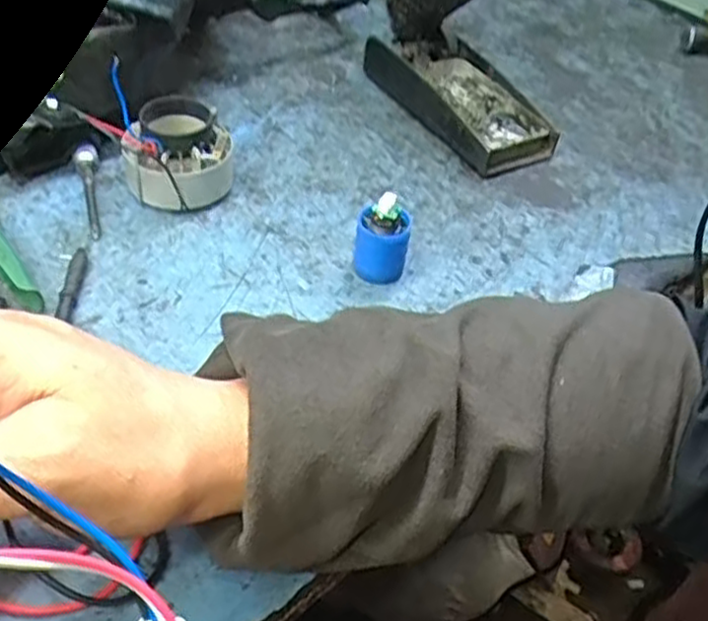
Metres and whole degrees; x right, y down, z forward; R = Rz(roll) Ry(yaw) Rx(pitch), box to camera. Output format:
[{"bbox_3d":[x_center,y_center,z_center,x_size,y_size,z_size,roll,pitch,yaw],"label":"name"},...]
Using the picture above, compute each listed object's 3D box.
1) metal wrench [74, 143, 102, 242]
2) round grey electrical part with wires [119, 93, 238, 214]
[{"bbox_3d":[-0.167,-0.078,0.475,0.014,0.015,0.085,-8,47,-14],"label":"metal wrench"},{"bbox_3d":[-0.110,-0.097,0.474,0.066,0.053,0.055,-5,46,-11],"label":"round grey electrical part with wires"}]

